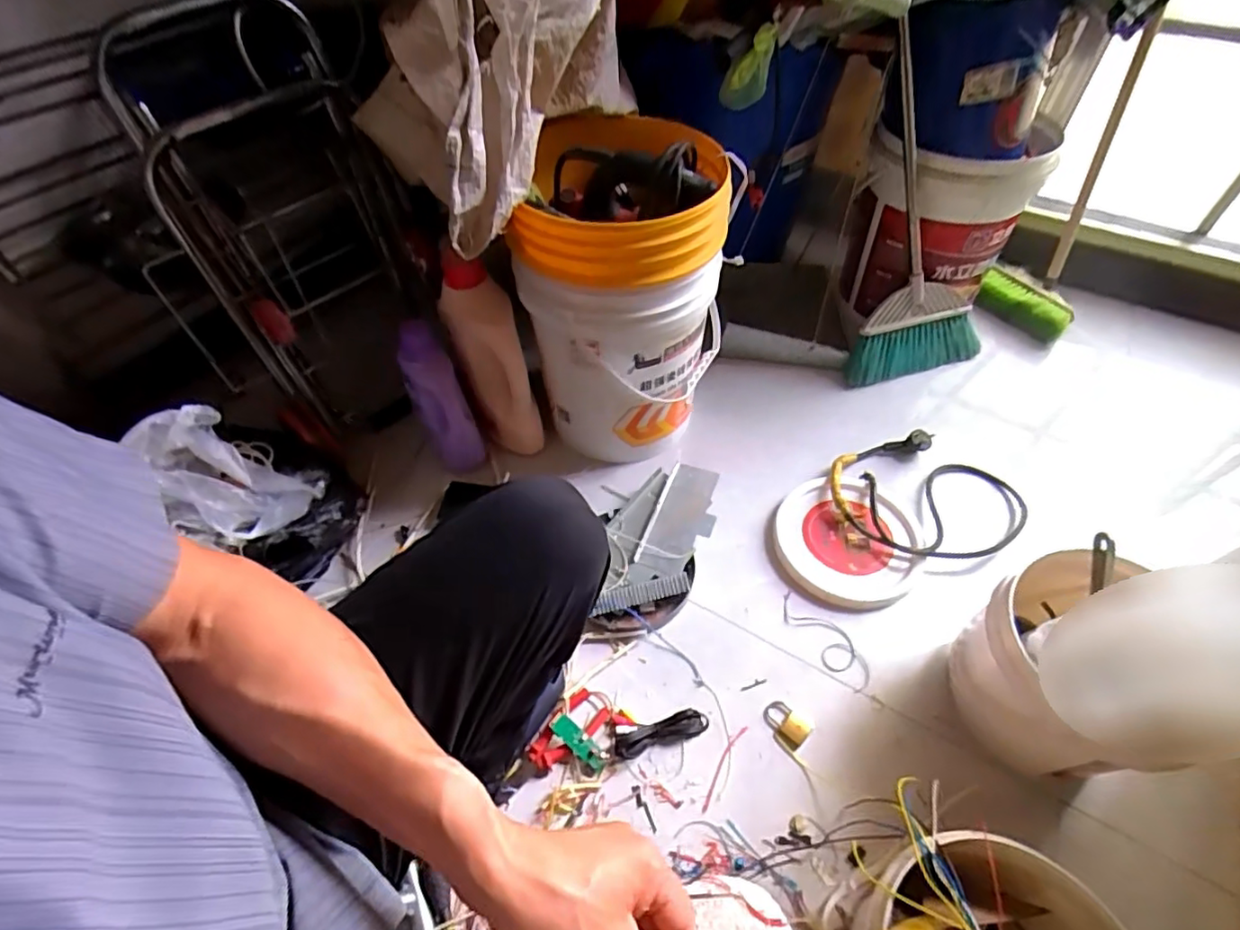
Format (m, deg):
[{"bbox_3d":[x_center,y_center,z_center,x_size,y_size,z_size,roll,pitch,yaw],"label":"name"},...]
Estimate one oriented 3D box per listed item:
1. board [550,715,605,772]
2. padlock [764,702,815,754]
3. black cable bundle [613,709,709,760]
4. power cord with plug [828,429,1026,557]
[{"bbox_3d":[-0.051,0.350,0.758,0.080,0.007,0.023,41,62,14],"label":"board"},{"bbox_3d":[0.218,0.337,0.786,0.060,0.011,0.045,37,61,27],"label":"padlock"},{"bbox_3d":[0.053,0.345,0.771,0.121,0.018,0.039,-10,52,-7],"label":"black cable bundle"},{"bbox_3d":[0.487,0.042,0.962,0.277,0.038,0.245,22,55,18],"label":"power cord with plug"}]

